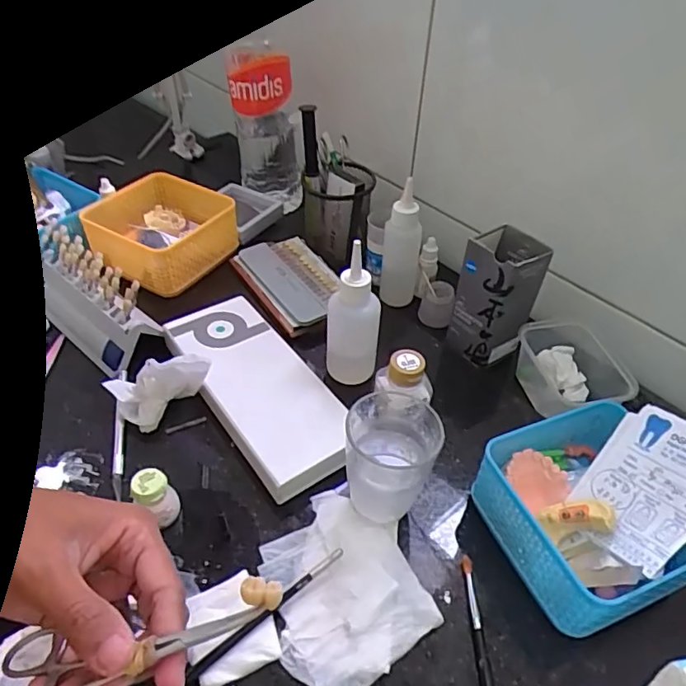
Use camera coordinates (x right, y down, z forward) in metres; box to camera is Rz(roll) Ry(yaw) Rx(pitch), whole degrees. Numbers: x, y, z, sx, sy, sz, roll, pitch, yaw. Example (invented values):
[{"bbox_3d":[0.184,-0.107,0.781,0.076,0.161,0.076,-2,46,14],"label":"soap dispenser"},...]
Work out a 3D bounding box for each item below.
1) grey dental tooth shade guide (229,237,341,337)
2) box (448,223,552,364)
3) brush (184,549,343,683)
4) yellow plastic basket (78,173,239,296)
[{"bbox_3d":[-0.051,-0.068,0.620,0.090,0.023,0.147,-23,49,-25],"label":"grey dental tooth shade guide"},{"bbox_3d":[0.150,-0.044,0.548,0.060,0.120,0.069,-32,53,-31],"label":"box"},{"bbox_3d":[-0.074,0.192,0.358,0.183,0.011,0.010,-29,52,-29],"label":"brush"},{"bbox_3d":[-0.211,-0.129,0.645,0.144,0.063,0.132,26,48,22],"label":"yellow plastic basket"}]

